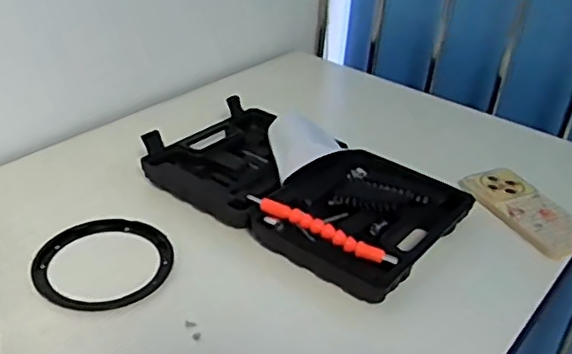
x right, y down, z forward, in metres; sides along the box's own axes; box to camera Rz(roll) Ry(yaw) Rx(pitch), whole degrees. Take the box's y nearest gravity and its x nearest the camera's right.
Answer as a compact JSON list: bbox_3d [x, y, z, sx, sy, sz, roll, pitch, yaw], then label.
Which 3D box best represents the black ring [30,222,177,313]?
[{"bbox_3d":[-0.179,0.085,0.613,0.132,0.012,0.125,4,31,-2],"label":"black ring"}]

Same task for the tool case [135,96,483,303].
[{"bbox_3d":[0.015,0.005,0.723,0.354,0.049,0.220,26,37,30],"label":"tool case"}]

